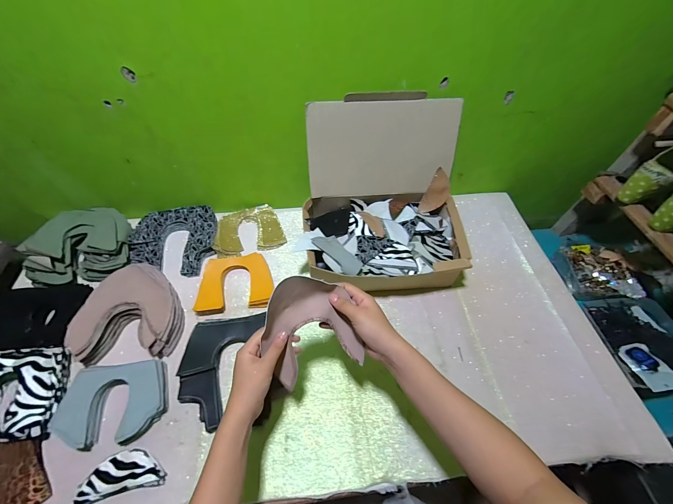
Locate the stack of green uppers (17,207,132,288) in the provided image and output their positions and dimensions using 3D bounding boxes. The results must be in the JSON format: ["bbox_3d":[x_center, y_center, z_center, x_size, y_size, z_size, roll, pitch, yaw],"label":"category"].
[{"bbox_3d":[-0.560,-0.024,0.635,0.172,0.079,0.187,-8,55,-8],"label":"stack of green uppers"}]

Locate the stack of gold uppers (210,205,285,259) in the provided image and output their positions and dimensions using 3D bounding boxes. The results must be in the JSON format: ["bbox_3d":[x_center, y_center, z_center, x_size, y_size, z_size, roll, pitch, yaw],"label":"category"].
[{"bbox_3d":[-0.216,-0.055,0.708,0.160,0.027,0.127,-12,58,-10],"label":"stack of gold uppers"}]

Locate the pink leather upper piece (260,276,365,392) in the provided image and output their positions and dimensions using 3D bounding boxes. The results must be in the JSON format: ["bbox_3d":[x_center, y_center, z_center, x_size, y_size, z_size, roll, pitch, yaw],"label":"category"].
[{"bbox_3d":[-0.035,0.108,0.396,0.129,0.070,0.158,-16,92,-9],"label":"pink leather upper piece"}]

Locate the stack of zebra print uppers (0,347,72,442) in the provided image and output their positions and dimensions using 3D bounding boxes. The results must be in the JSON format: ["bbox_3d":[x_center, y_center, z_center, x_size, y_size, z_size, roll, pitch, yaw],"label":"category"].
[{"bbox_3d":[-0.543,0.234,0.473,0.160,0.050,0.144,-6,57,-6],"label":"stack of zebra print uppers"}]

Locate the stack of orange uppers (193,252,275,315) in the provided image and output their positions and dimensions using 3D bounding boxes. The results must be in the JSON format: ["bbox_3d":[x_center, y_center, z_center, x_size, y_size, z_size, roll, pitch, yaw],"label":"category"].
[{"bbox_3d":[-0.219,0.067,0.617,0.150,0.033,0.116,-9,57,-8],"label":"stack of orange uppers"}]

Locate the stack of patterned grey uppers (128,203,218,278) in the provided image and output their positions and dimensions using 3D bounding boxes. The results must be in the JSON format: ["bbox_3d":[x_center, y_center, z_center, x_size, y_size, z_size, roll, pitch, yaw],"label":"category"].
[{"bbox_3d":[-0.382,-0.027,0.678,0.183,0.034,0.181,-6,57,-6],"label":"stack of patterned grey uppers"}]

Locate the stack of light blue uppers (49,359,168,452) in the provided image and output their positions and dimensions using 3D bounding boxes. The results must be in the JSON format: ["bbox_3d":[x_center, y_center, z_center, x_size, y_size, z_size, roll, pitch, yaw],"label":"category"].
[{"bbox_3d":[-0.370,0.251,0.474,0.154,0.026,0.120,-9,57,-8],"label":"stack of light blue uppers"}]

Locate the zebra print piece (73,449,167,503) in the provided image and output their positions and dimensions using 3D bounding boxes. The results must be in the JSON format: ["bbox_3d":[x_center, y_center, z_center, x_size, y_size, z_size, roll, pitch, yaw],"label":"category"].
[{"bbox_3d":[-0.325,0.337,0.433,0.117,0.023,0.054,-10,57,-9],"label":"zebra print piece"}]

